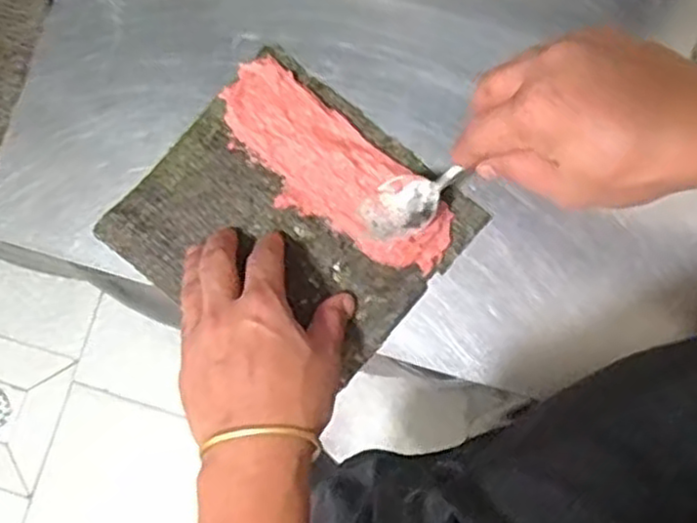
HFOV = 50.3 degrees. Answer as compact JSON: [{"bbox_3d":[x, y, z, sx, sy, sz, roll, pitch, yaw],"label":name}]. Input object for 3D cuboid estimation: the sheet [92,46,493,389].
[{"bbox_3d":[-0.039,-0.027,0.501,0.197,0.020,0.177,39,82,7],"label":"sheet"}]

